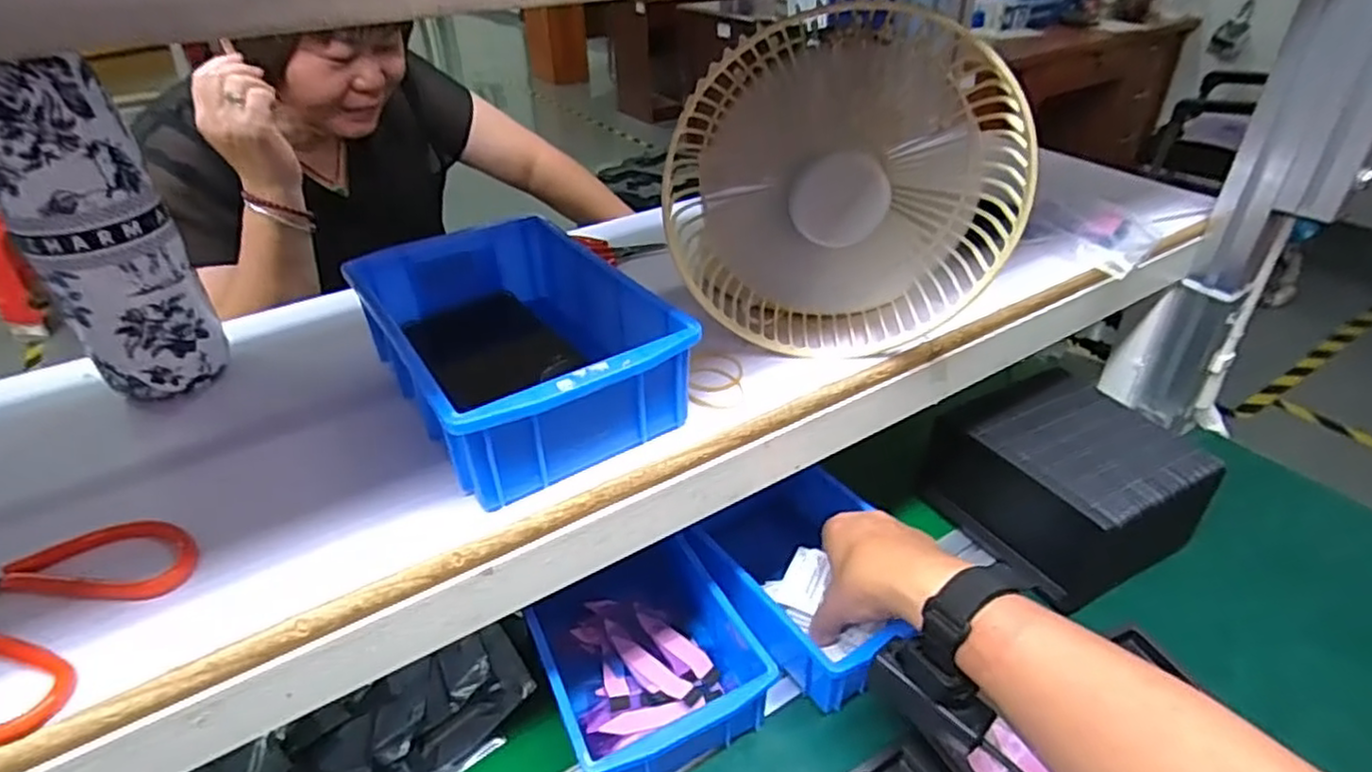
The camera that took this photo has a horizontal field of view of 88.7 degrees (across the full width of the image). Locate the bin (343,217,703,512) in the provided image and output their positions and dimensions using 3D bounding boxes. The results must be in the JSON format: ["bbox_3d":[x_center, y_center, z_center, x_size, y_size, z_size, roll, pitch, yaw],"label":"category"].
[{"bbox_3d":[-0.097,-0.027,0.406,0.125,0.061,0.202,-22,39,-26],"label":"bin"}]

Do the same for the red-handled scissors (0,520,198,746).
[{"bbox_3d":[-0.286,0.093,0.293,0.118,0.015,0.100,5,35,11],"label":"red-handled scissors"}]

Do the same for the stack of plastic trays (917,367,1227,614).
[{"bbox_3d":[0.321,0.082,0.607,0.148,0.104,0.171,-20,39,-23],"label":"stack of plastic trays"}]

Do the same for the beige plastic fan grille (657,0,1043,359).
[{"bbox_3d":[0.090,-0.112,0.412,0.195,0.184,0.059,1,35,5],"label":"beige plastic fan grille"}]

